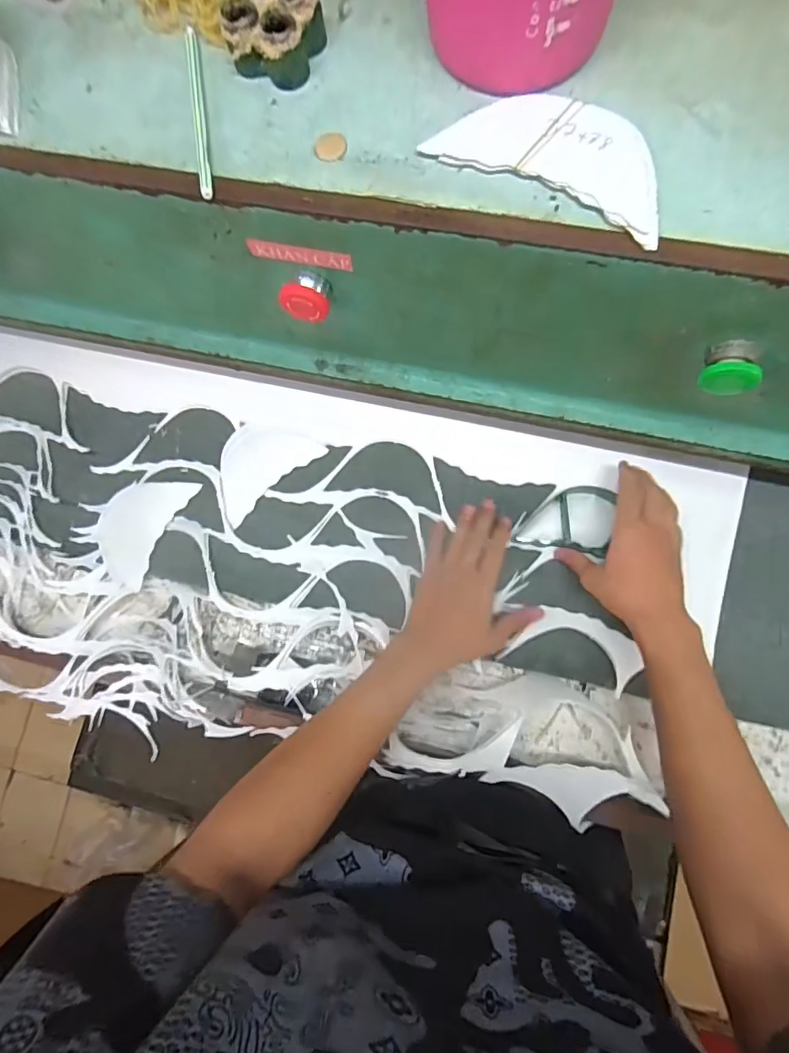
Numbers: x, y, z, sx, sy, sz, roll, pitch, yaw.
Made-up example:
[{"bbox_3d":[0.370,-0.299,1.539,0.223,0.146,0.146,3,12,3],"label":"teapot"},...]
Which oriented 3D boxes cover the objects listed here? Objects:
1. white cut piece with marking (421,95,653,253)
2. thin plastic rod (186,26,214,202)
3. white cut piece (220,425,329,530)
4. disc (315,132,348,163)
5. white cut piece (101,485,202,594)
[{"bbox_3d":[0.104,-0.235,0.324,0.149,0.009,0.072,29,84,9],"label":"white cut piece with marking"},{"bbox_3d":[-0.133,-0.279,0.348,0.008,0.010,0.134,-10,80,3],"label":"thin plastic rod"},{"bbox_3d":[-0.160,-0.076,0.609,0.134,0.004,0.087,-41,80,-5],"label":"white cut piece"},{"bbox_3d":[-0.041,-0.250,0.341,0.021,0.004,0.022,-1,81,5],"label":"disc"},{"bbox_3d":[-0.301,-0.004,0.609,0.082,0.007,0.138,30,84,9],"label":"white cut piece"}]

